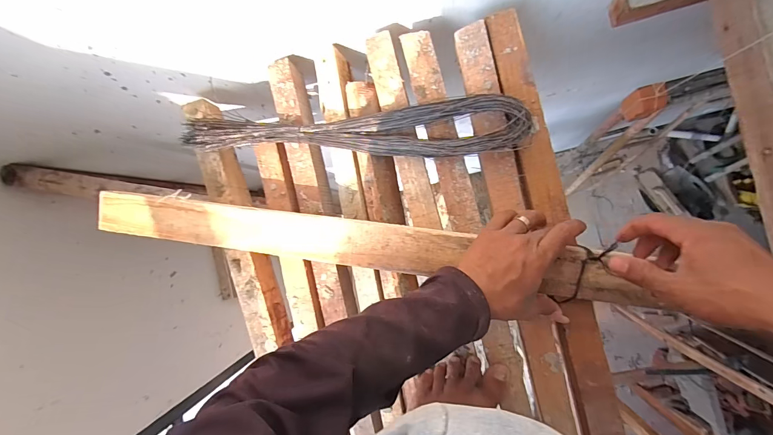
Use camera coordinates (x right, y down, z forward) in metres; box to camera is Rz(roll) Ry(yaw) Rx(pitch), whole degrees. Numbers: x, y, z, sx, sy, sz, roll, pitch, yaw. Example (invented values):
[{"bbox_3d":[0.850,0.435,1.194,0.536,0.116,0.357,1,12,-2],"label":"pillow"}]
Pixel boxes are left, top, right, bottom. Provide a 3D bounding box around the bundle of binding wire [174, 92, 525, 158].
[{"bbox_3d":[-0.055,-0.124,0.455,0.466,0.051,0.078,4,90,9],"label":"bundle of binding wire"}]

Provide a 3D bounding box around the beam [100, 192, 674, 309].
[{"bbox_3d":[-0.055,0.032,0.450,0.690,0.028,0.060,7,91,10],"label":"beam"}]

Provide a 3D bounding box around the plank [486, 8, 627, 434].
[{"bbox_3d":[0.214,0.037,0.434,0.043,0.018,0.605,-14,88,9],"label":"plank"}]

